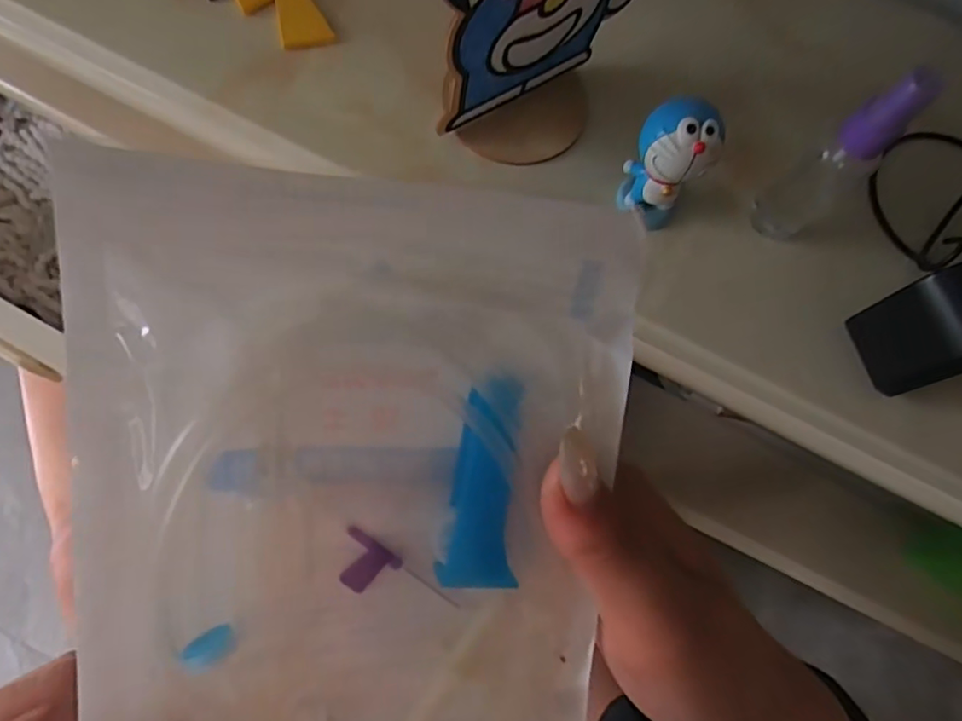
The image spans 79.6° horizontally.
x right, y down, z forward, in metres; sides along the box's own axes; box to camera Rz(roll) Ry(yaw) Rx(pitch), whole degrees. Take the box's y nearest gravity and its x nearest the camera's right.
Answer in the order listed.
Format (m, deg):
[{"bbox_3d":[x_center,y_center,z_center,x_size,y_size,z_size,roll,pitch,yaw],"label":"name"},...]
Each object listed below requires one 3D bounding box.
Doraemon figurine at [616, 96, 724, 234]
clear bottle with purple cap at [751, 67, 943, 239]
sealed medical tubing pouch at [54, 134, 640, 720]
[{"bbox_3d":[0.099,-0.105,0.307,0.039,0.075,0.034,31,72,4],"label":"Doraemon figurine"},{"bbox_3d":[0.186,-0.107,0.299,0.039,0.112,0.031,-42,82,-16],"label":"clear bottle with purple cap"},{"bbox_3d":[-0.026,0.057,0.134,0.114,0.014,0.189,2,97,-17],"label":"sealed medical tubing pouch"}]

